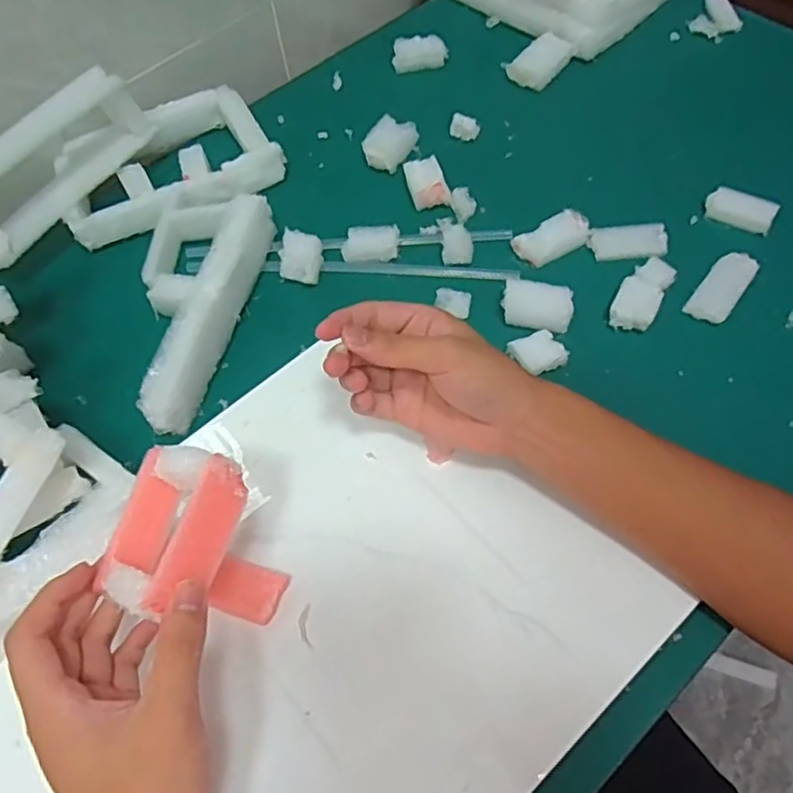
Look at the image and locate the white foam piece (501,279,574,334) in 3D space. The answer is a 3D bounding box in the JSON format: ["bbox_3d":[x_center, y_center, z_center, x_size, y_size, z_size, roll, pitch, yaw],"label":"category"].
[{"bbox_3d":[0.106,-0.068,0.488,0.051,0.014,0.036,9,72,10],"label":"white foam piece"}]

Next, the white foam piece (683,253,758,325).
[{"bbox_3d":[0.247,-0.084,0.491,0.029,0.007,0.067,34,68,18],"label":"white foam piece"}]

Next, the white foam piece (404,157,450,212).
[{"bbox_3d":[0.026,-0.185,0.558,0.029,0.015,0.052,-14,62,-6],"label":"white foam piece"}]

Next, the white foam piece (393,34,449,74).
[{"bbox_3d":[0.023,-0.345,0.650,0.053,0.017,0.038,-8,62,-2],"label":"white foam piece"}]

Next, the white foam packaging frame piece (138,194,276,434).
[{"bbox_3d":[-0.163,-0.073,0.491,0.084,0.035,0.195,9,63,7],"label":"white foam packaging frame piece"}]

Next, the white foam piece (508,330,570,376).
[{"bbox_3d":[0.102,-0.032,0.468,0.033,0.007,0.032,-26,64,-12],"label":"white foam piece"}]

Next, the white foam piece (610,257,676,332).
[{"bbox_3d":[0.186,-0.078,0.490,0.031,0.012,0.069,29,66,16],"label":"white foam piece"}]

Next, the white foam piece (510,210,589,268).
[{"bbox_3d":[0.125,-0.126,0.524,0.061,0.017,0.031,-23,64,-10],"label":"white foam piece"}]

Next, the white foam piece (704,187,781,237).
[{"bbox_3d":[0.278,-0.152,0.525,0.052,0.015,0.022,29,67,16],"label":"white foam piece"}]

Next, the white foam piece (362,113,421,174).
[{"bbox_3d":[-0.004,-0.230,0.587,0.039,0.017,0.053,30,67,16],"label":"white foam piece"}]

